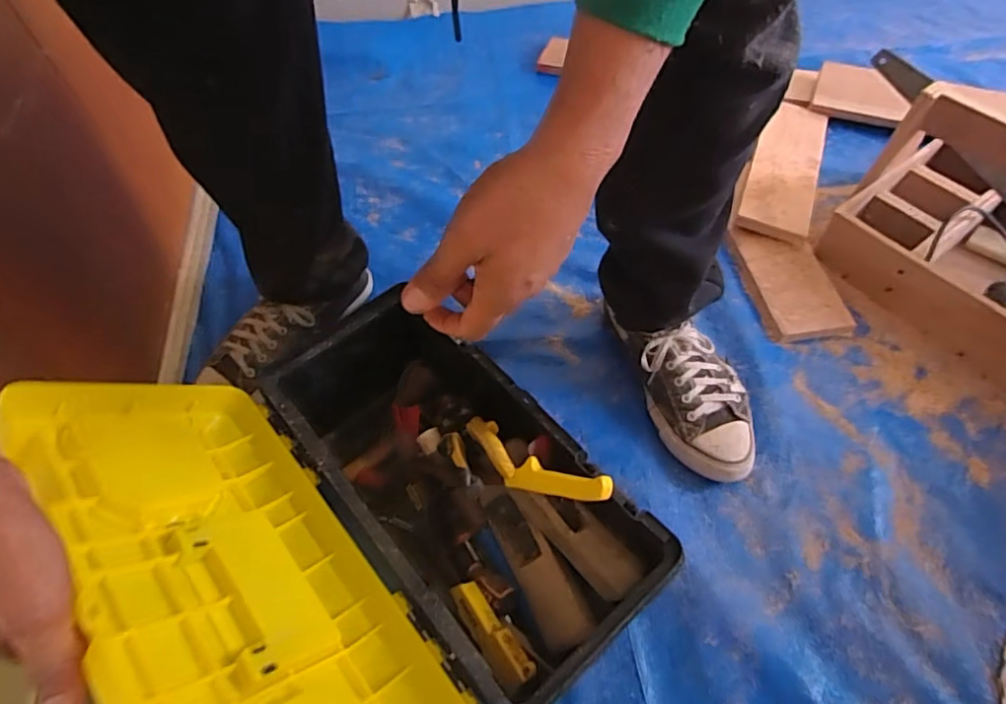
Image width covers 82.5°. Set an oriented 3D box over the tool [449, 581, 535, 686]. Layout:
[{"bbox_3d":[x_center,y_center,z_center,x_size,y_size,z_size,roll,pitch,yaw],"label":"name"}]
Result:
[{"bbox_3d":[-0.013,0.256,0.522,0.030,0.026,0.101,-33,62,-19],"label":"tool"}]

